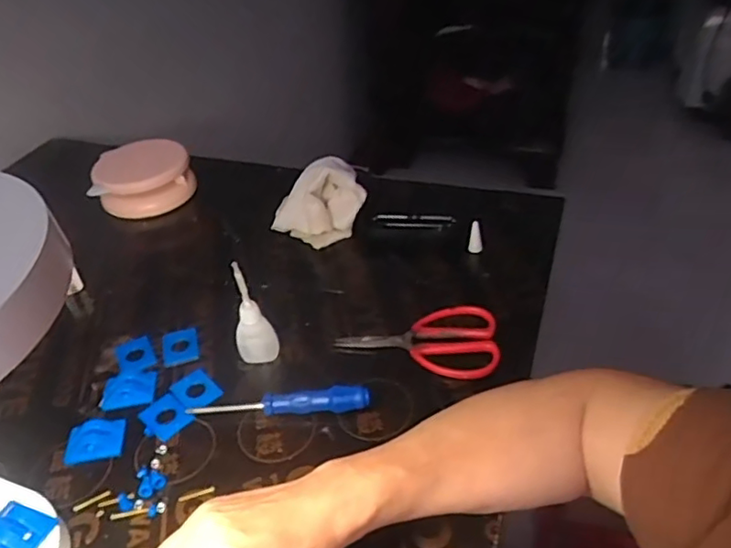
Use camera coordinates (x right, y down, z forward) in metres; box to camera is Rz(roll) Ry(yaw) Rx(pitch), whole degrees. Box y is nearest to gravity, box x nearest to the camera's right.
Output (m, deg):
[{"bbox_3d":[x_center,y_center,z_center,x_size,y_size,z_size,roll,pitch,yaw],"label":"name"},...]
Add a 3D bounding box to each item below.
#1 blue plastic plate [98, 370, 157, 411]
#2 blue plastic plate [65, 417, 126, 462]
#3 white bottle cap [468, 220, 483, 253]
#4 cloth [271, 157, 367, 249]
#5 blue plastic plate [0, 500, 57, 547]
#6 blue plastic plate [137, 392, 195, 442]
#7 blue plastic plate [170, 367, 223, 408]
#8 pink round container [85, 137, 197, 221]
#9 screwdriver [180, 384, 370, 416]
[{"bbox_3d":[-0.210,0.099,0.529,0.047,0.012,0.043,-7,40,-1],"label":"blue plastic plate"},{"bbox_3d":[-0.220,0.134,0.485,0.045,0.012,0.034,-9,40,-4],"label":"blue plastic plate"},{"bbox_3d":[0.119,-0.042,0.642,0.014,0.039,0.014,-3,40,3],"label":"white bottle cap"},{"bbox_3d":[-0.056,-0.088,0.679,0.106,0.082,0.075,-8,40,-4],"label":"cloth"},{"bbox_3d":[-0.235,0.172,0.400,0.041,0.009,0.032,11,42,19],"label":"blue plastic plate"},{"bbox_3d":[-0.169,0.121,0.503,0.043,0.004,0.036,30,51,35],"label":"blue plastic plate"},{"bbox_3d":[-0.149,0.101,0.524,0.043,0.004,0.032,30,51,35],"label":"blue plastic plate"},{"bbox_3d":[-0.284,-0.123,0.768,0.118,0.059,0.093,-14,40,-10],"label":"pink round container"},{"bbox_3d":[-0.073,0.107,0.496,0.152,0.021,0.015,-2,40,4],"label":"screwdriver"}]

